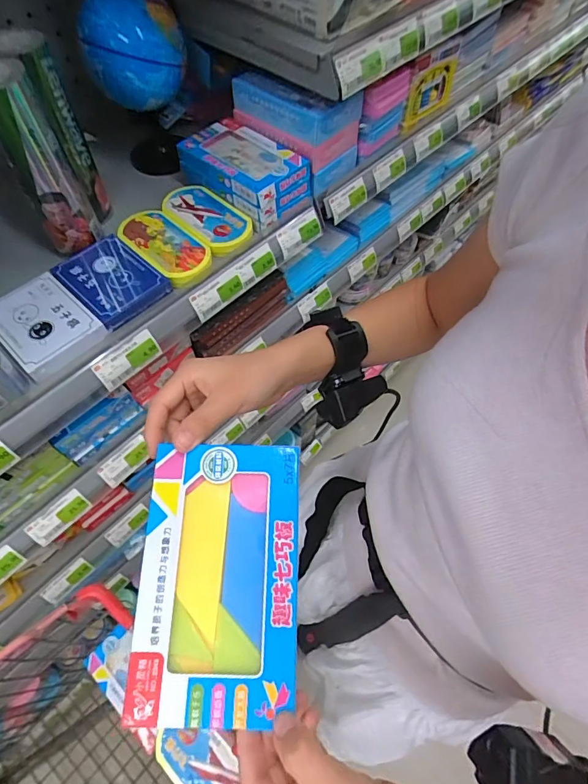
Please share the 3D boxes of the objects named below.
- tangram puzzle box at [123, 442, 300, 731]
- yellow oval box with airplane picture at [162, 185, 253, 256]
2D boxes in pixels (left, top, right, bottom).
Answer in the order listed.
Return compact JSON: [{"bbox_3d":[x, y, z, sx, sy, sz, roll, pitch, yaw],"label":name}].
[{"bbox_3d":[-0.048,0.117,0.285,0.098,0.008,0.163,1,69,0],"label":"tangram puzzle box"},{"bbox_3d":[-0.121,-0.246,0.615,0.072,0.014,0.142,-36,64,-20],"label":"yellow oval box with airplane picture"}]

